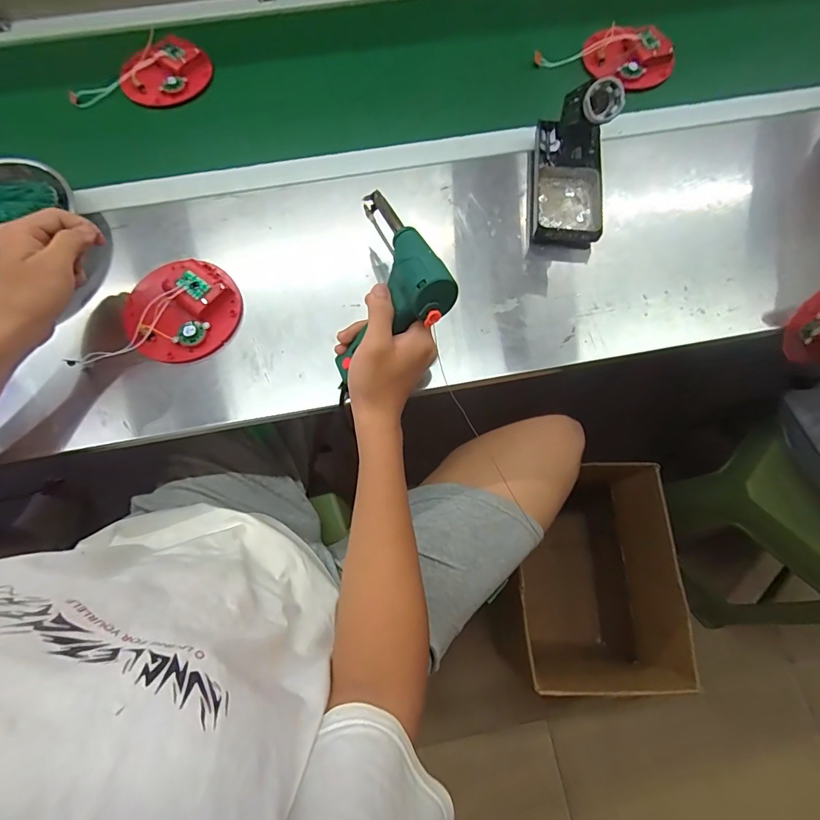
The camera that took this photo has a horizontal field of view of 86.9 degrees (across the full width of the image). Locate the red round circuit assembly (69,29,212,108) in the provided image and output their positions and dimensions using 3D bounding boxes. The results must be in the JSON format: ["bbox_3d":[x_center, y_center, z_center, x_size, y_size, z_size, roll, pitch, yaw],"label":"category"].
[{"bbox_3d":[-0.367,-0.462,0.589,0.166,0.031,0.097,3,70,1],"label":"red round circuit assembly"}]

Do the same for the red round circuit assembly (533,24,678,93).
[{"bbox_3d":[0.273,-0.500,0.613,0.184,0.034,0.081,8,70,3],"label":"red round circuit assembly"}]

